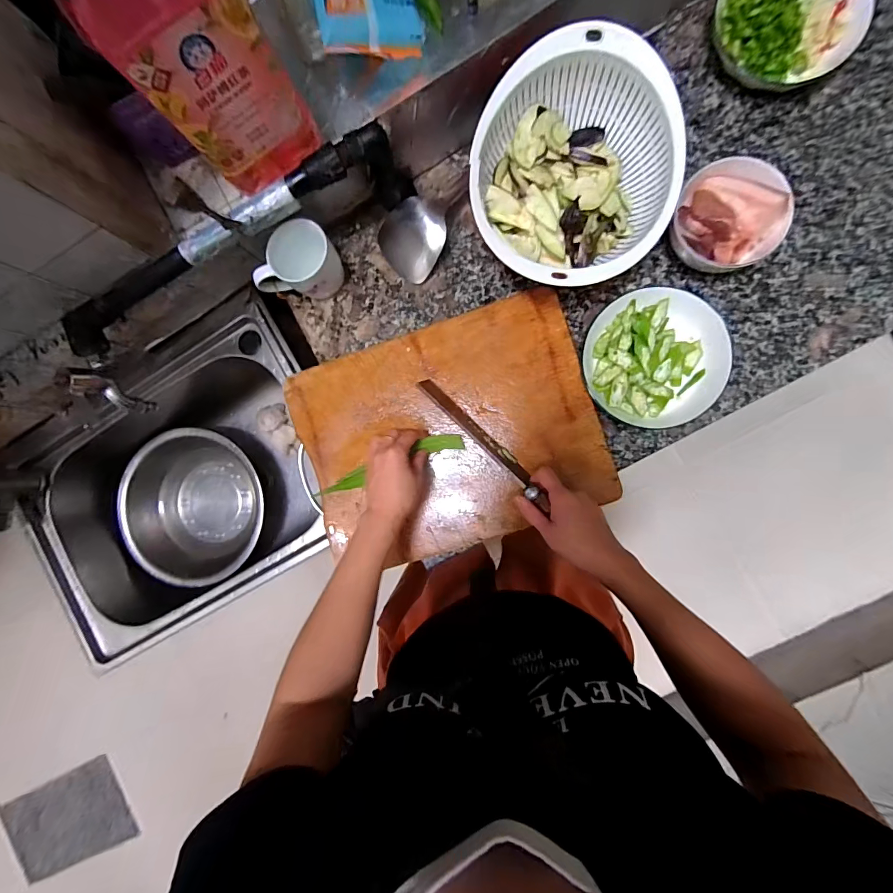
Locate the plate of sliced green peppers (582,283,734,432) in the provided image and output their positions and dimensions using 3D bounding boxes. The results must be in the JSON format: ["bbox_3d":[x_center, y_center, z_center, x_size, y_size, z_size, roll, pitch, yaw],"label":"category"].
[{"bbox_3d":[0.262,-0.113,0.515,0.165,0.038,0.168,0,89,6],"label":"plate of sliced green peppers"}]

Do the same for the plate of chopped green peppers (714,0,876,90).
[{"bbox_3d":[0.419,-0.539,0.502,0.160,0.045,0.163,0,89,6],"label":"plate of chopped green peppers"}]

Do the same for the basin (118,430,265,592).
[{"bbox_3d":[-0.467,0.112,0.781,0.268,0.085,0.272,0,89,6],"label":"basin"}]

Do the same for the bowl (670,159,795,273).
[{"bbox_3d":[0.334,-0.276,0.491,0.113,0.076,0.122,0,89,6],"label":"bowl"}]

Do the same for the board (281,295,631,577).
[{"bbox_3d":[0.000,-0.012,0.554,0.389,0.022,0.294,-19,87,5],"label":"board"}]

